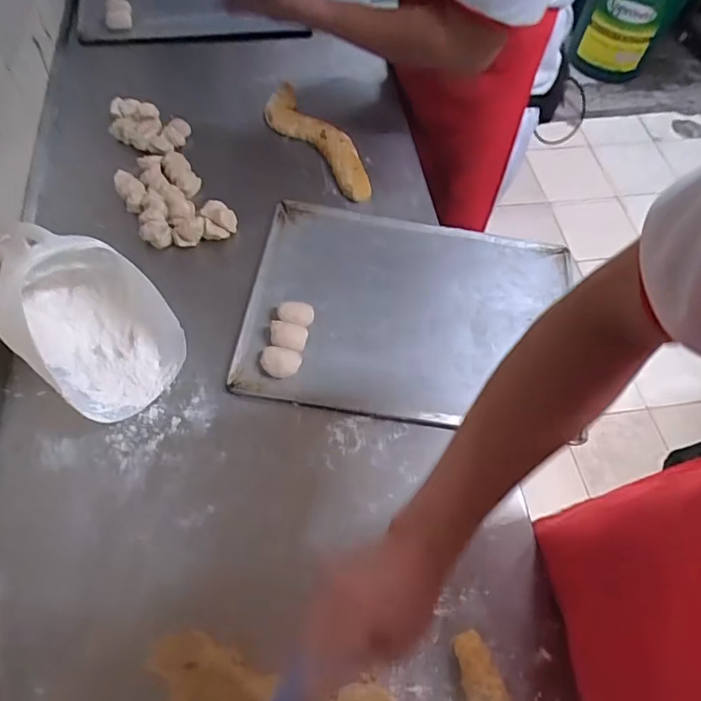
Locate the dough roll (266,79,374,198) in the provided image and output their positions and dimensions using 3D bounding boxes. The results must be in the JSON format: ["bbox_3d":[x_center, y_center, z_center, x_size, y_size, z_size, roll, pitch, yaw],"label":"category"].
[{"bbox_3d":[-0.053,-0.357,0.889,0.073,0.024,0.303,-31,65,-20],"label":"dough roll"}]

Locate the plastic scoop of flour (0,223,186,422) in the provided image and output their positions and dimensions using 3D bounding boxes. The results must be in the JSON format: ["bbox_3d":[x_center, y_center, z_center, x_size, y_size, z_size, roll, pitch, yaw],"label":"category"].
[{"bbox_3d":[-0.335,-0.050,0.635,0.252,0.142,0.149,34,63,17],"label":"plastic scoop of flour"}]

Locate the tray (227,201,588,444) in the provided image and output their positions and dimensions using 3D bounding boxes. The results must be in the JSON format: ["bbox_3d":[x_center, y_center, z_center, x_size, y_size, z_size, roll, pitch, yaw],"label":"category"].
[{"bbox_3d":[0.078,-0.060,0.729,0.430,0.019,0.318,9,58,2],"label":"tray"}]

